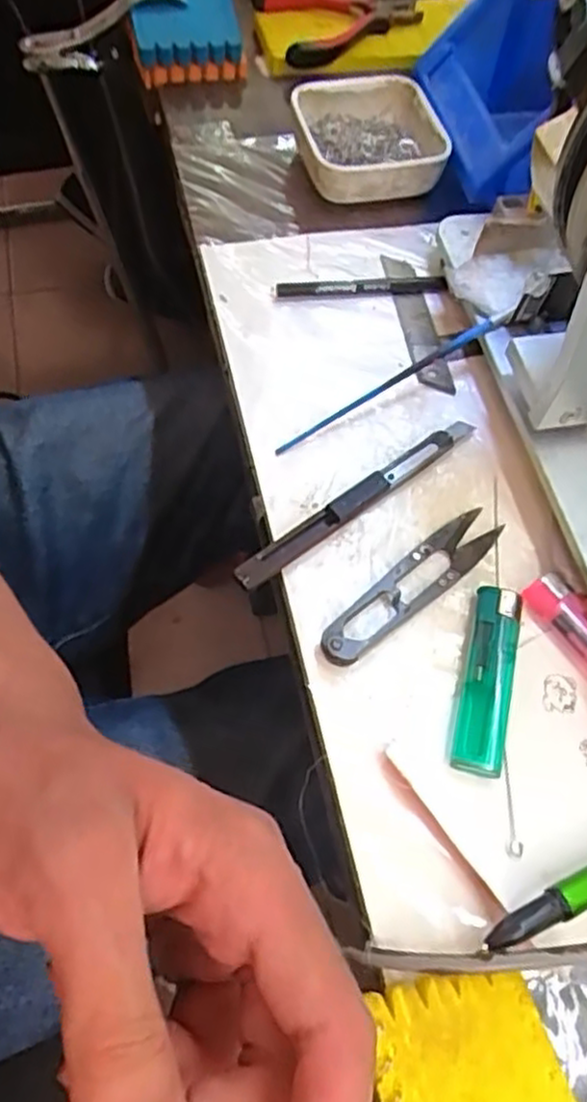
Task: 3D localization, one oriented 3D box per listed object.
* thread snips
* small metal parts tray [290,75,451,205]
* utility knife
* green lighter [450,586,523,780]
[{"bbox_3d":[0.052,0.014,0.318,0.103,0.010,0.022,-36,69,-21],"label":"thread snips"},{"bbox_3d":[0.047,-0.256,0.457,0.084,0.031,0.098,-9,62,-9],"label":"small metal parts tray"},{"bbox_3d":[0.031,-0.025,0.338,0.142,0.011,0.012,-36,69,-21],"label":"utility knife"},{"bbox_3d":[0.080,0.051,0.298,0.019,0.012,0.078,14,61,4],"label":"green lighter"}]

